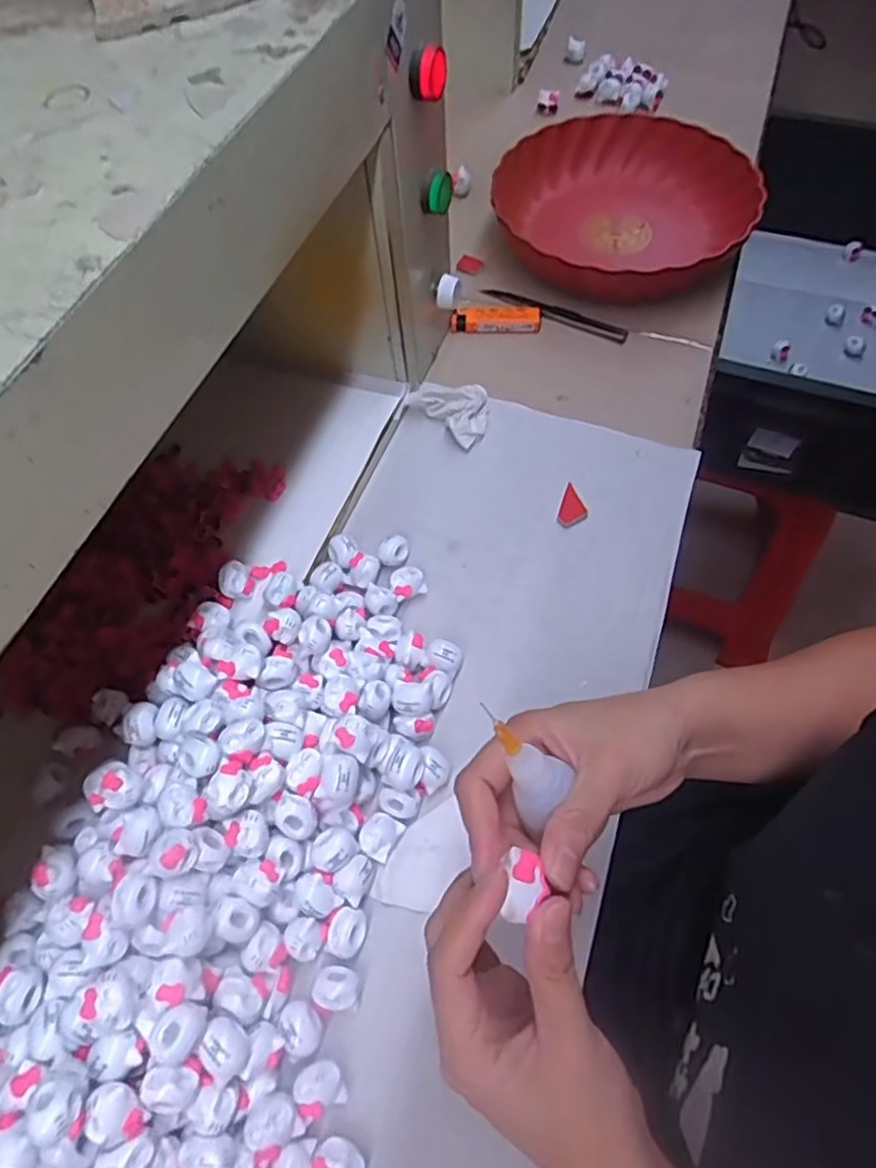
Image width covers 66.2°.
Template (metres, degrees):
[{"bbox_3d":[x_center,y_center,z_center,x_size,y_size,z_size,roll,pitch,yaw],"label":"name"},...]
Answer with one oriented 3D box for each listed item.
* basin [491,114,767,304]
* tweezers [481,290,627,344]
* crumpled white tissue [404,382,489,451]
[{"bbox_3d":[0.170,-0.343,0.643,0.223,0.091,0.223,-2,60,4],"label":"basin"},{"bbox_3d":[0.105,-0.249,0.617,0.144,0.010,0.016,27,66,19],"label":"tweezers"},{"bbox_3d":[0.014,-0.150,0.565,0.072,0.019,0.052,37,69,23],"label":"crumpled white tissue"}]

